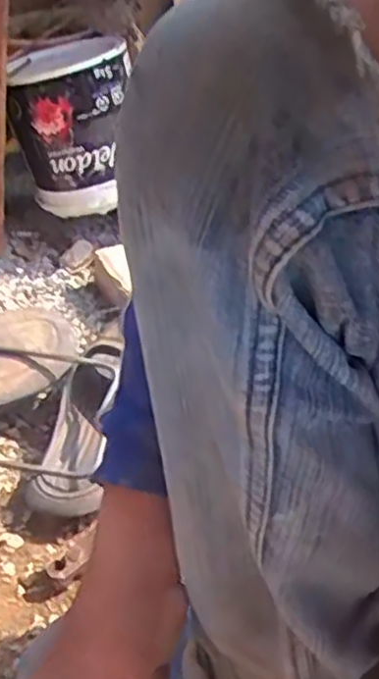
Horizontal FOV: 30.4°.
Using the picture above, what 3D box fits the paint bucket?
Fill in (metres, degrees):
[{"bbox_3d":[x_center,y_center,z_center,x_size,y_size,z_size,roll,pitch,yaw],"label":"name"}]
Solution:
[{"bbox_3d":[-0.165,-0.295,0.941,0.155,0.200,0.157,0,36,0],"label":"paint bucket"}]

